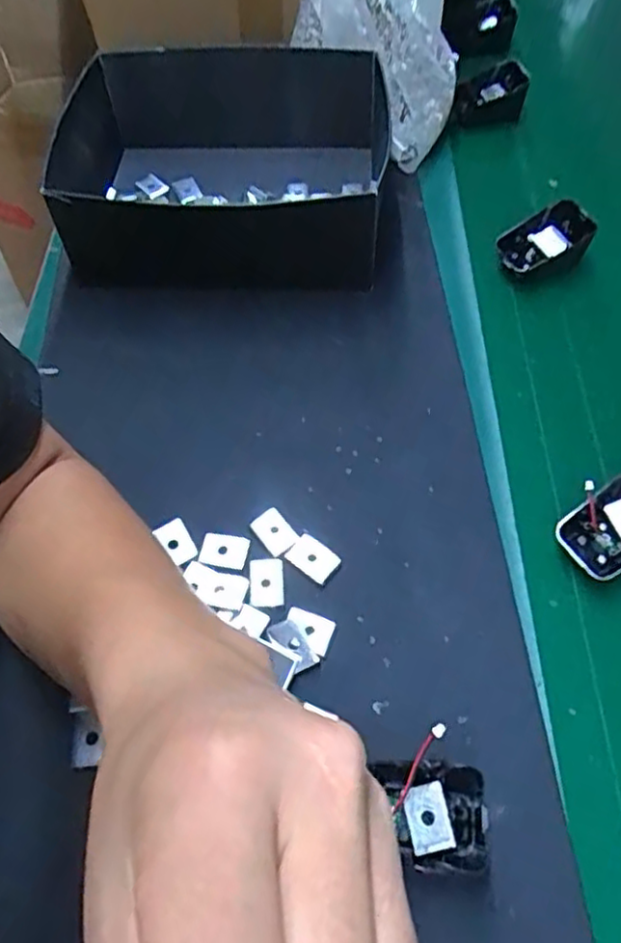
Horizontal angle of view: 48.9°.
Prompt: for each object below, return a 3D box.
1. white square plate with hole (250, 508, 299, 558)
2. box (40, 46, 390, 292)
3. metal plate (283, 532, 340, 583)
[{"bbox_3d":[-0.022,0.037,0.413,0.020,0.004,0.027,-38,74,-10],"label":"white square plate with hole"},{"bbox_3d":[-0.064,-0.257,0.560,0.248,0.081,0.236,-3,58,2],"label":"box"},{"bbox_3d":[0.001,0.052,0.403,0.028,0.006,0.020,33,65,21],"label":"metal plate"}]

